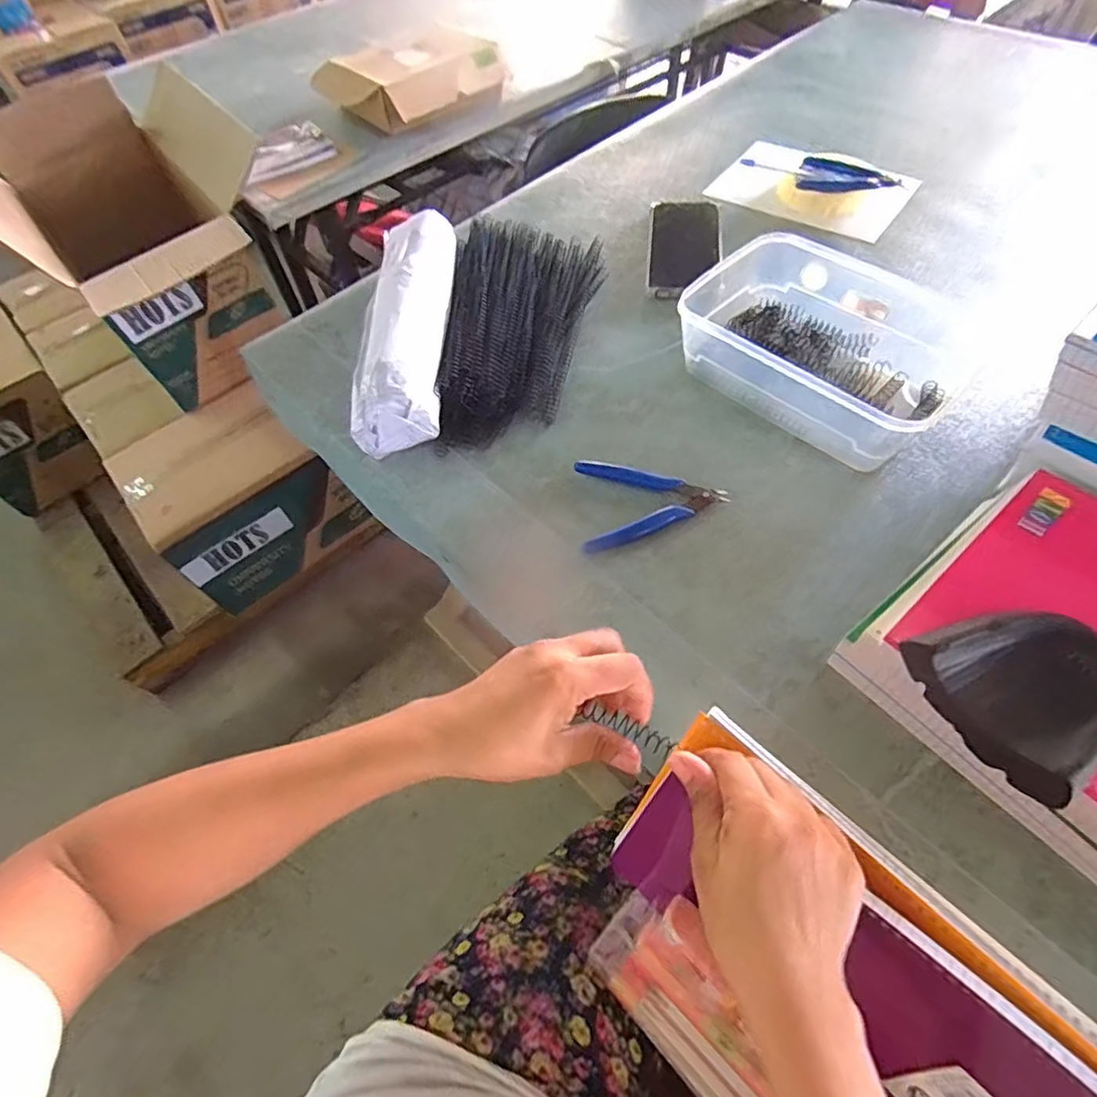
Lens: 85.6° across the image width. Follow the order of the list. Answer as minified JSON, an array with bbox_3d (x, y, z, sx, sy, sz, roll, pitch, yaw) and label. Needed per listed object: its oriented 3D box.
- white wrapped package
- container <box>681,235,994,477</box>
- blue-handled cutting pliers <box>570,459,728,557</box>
[{"bbox_3d":[-0.137,-0.228,0.581,0.078,0.054,0.306,-4,58,2],"label":"white wrapped package"},{"bbox_3d":[0.248,-0.189,0.531,0.184,0.067,0.221,-40,64,-19],"label":"container"},{"bbox_3d":[0.076,-0.046,0.484,0.120,0.007,0.085,-18,59,-7],"label":"blue-handled cutting pliers"}]

